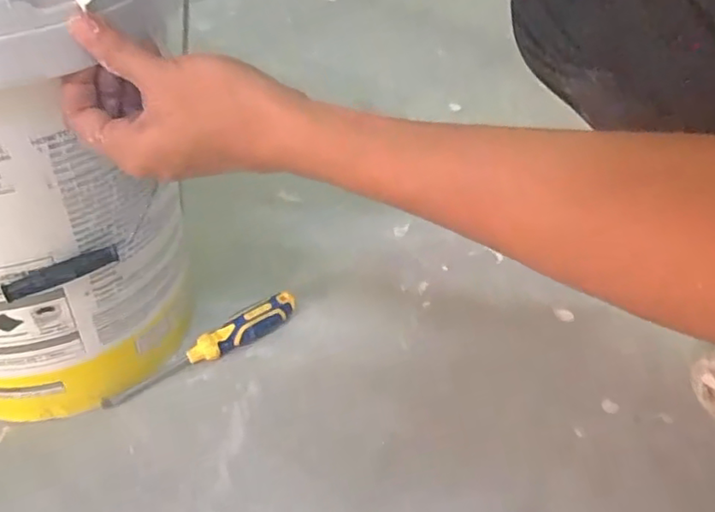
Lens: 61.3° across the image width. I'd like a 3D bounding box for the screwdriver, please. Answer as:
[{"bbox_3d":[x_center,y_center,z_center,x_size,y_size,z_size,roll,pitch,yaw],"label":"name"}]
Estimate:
[{"bbox_3d":[-0.149,0.088,0.589,0.197,0.032,0.026,-25,52,-30],"label":"screwdriver"}]

